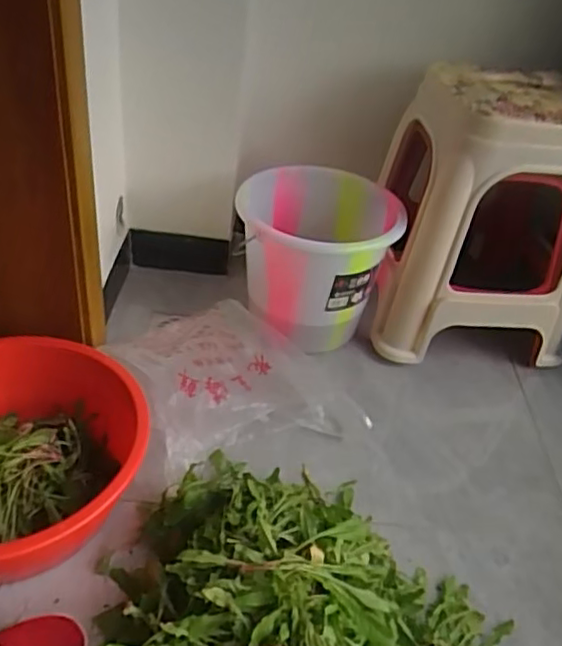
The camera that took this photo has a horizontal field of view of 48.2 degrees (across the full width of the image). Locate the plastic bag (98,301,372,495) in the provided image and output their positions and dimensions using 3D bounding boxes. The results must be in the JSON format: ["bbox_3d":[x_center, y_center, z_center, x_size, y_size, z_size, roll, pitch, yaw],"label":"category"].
[{"bbox_3d":[-0.095,0.082,1.043,0.339,0.110,0.356,-16,44,-28],"label":"plastic bag"}]

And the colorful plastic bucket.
[{"bbox_3d":[0.060,-0.115,1.153,0.281,0.241,0.249,11,38,2],"label":"colorful plastic bucket"}]

